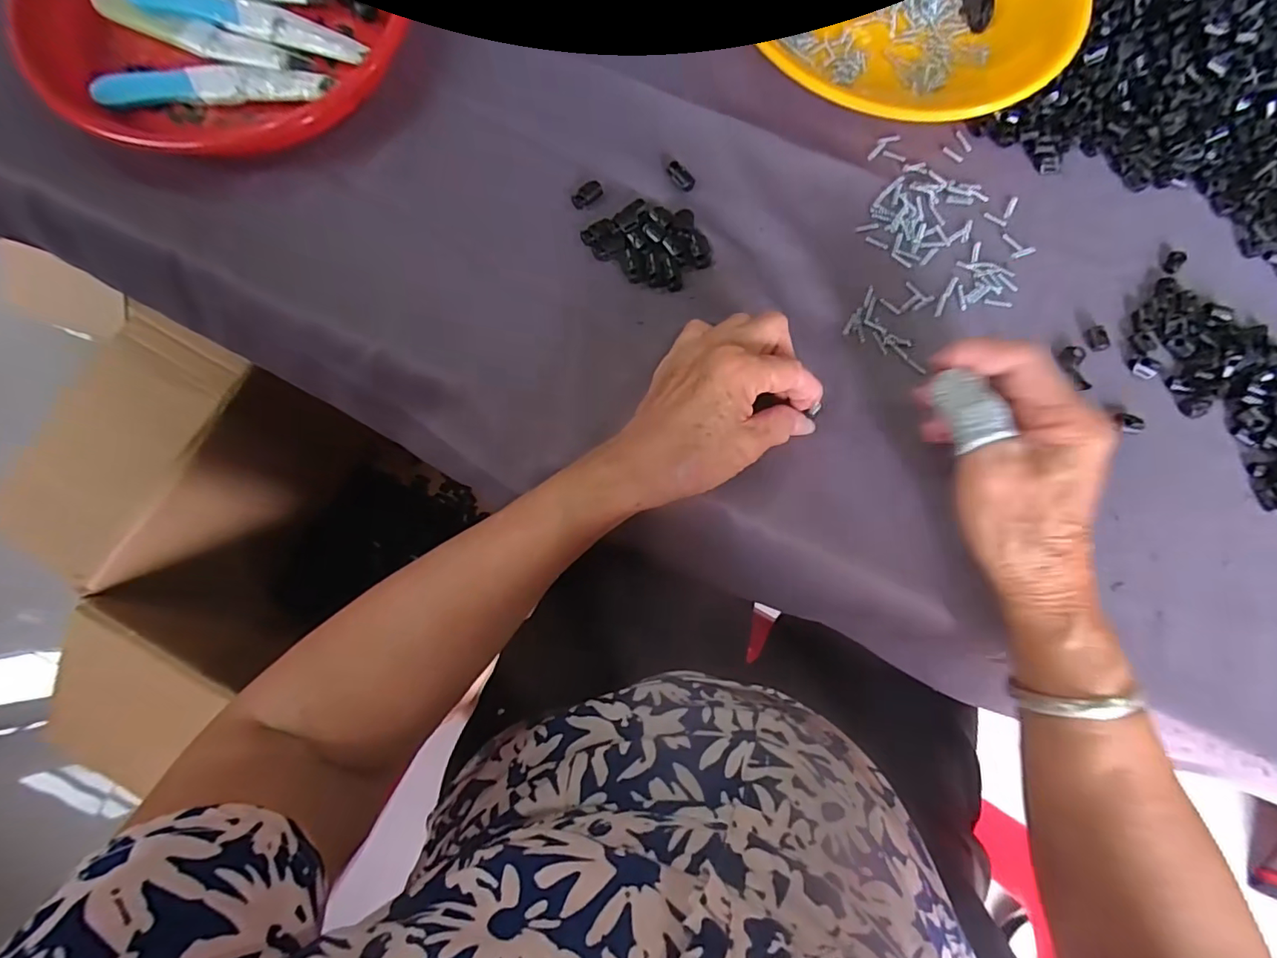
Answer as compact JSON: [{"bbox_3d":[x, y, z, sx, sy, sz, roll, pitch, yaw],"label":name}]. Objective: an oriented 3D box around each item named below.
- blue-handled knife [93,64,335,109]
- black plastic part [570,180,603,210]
[{"bbox_3d":[-0.284,-0.262,0.360,0.154,0.008,0.026,0,79,-2],"label":"blue-handled knife"},{"bbox_3d":[-0.034,-0.187,0.356,0.023,0.004,0.012,-40,82,-9],"label":"black plastic part"}]

